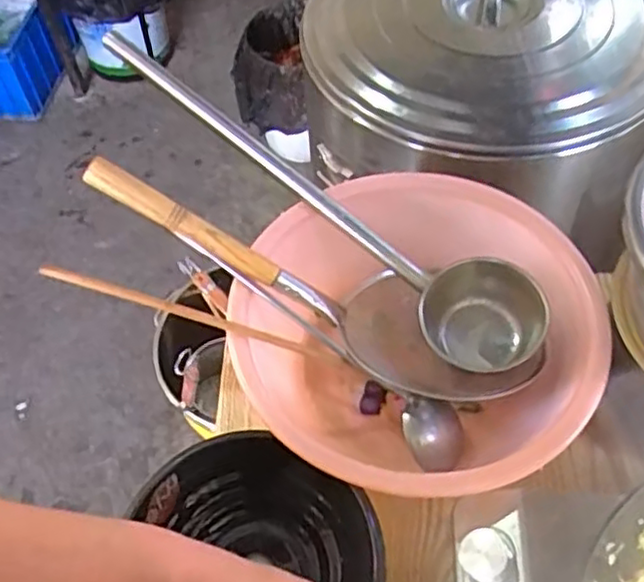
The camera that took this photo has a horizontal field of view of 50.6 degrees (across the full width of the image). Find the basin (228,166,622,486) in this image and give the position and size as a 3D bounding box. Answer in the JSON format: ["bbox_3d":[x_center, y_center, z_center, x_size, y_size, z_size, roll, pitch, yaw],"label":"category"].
[{"bbox_3d":[0.092,0.050,0.702,0.334,0.123,0.355,-1,56,1],"label":"basin"}]

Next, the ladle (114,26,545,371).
[{"bbox_3d":[-0.013,-0.099,0.714,0.551,0.112,0.102,36,63,2],"label":"ladle"}]

